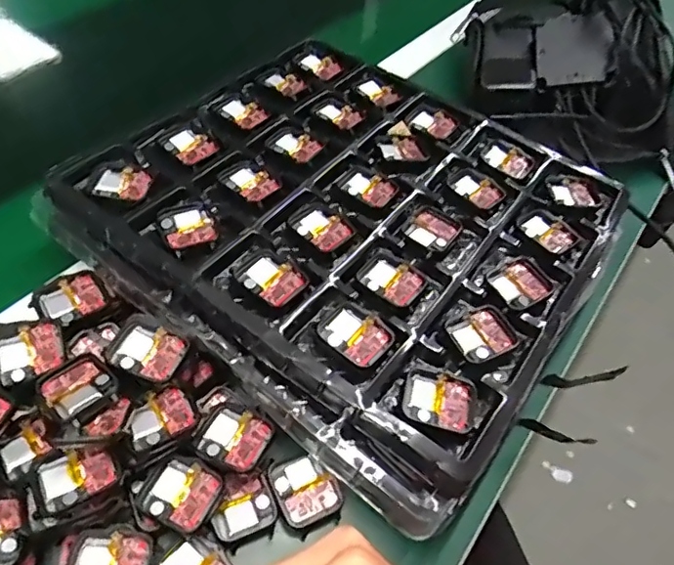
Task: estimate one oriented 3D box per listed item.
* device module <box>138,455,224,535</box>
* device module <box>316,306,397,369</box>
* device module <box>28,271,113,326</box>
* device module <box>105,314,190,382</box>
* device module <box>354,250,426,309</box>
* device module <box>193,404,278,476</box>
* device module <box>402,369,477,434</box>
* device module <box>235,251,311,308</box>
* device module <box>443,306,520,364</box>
[{"bbox_3d":[-0.088,0.119,0.322,0.040,0.007,0.036,23,51,10],"label":"device module"},{"bbox_3d":[0.011,0.033,0.353,0.043,0.007,0.034,35,54,19],"label":"device module"},{"bbox_3d":[-0.175,0.011,0.376,0.042,0.010,0.034,-34,63,-30],"label":"device module"},{"bbox_3d":[-0.114,0.040,0.344,0.042,0.010,0.036,27,52,13],"label":"device module"},{"bbox_3d":[0.036,-0.002,0.388,0.044,0.009,0.036,34,54,18],"label":"device module"},{"bbox_3d":[-0.061,0.092,0.339,0.042,0.008,0.036,27,52,13],"label":"device module"},{"bbox_3d":[0.060,0.069,0.333,0.041,0.007,0.034,15,50,4],"label":"device module"},{"bbox_3d":[-0.043,-0.003,0.369,0.043,0.007,0.034,31,53,16],"label":"device module"},{"bbox_3d":[0.093,0.033,0.367,0.041,0.005,0.035,-20,57,-23],"label":"device module"}]

